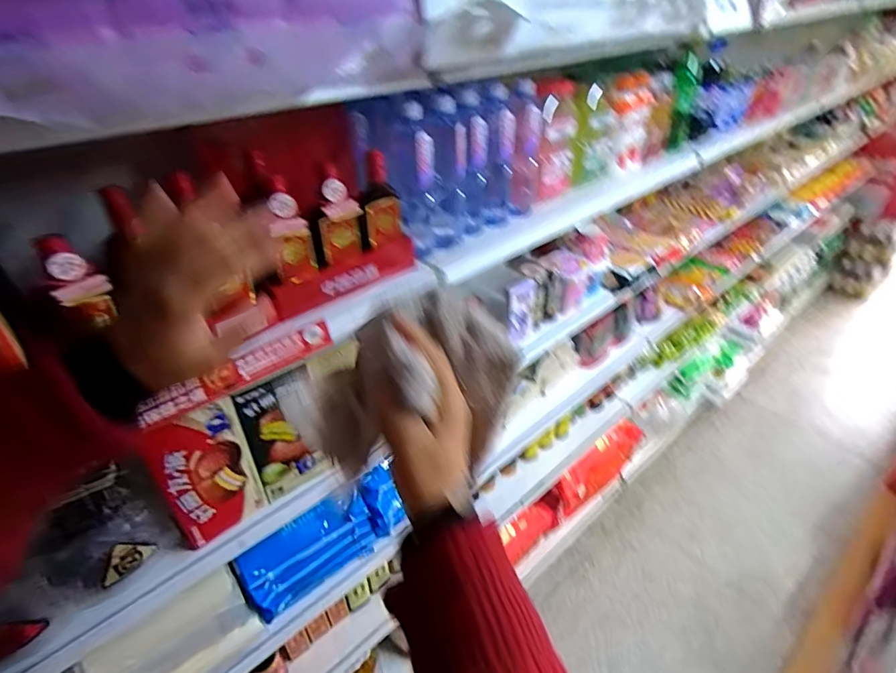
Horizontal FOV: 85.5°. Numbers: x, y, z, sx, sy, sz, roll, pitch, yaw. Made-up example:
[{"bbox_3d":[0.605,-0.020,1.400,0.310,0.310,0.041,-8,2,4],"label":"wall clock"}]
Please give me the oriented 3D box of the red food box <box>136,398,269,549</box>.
[{"bbox_3d":[-0.343,0.193,0.687,0.124,0.224,0.044,-28,44,-31],"label":"red food box"}]

